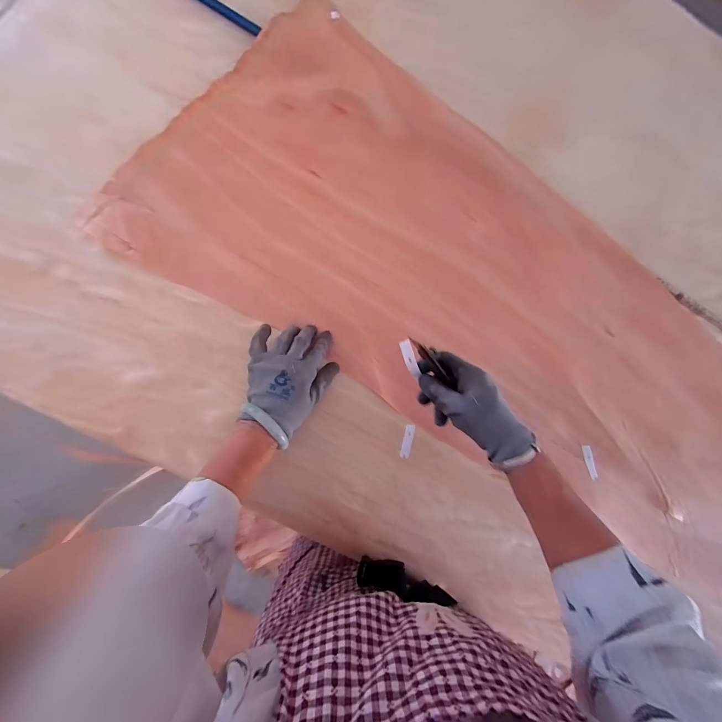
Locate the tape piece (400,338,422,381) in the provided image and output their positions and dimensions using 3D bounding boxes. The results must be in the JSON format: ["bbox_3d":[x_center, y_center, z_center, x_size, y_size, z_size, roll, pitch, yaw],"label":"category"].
[{"bbox_3d":[0.059,-0.002,0.369,0.014,0.004,0.048,-17,96,23],"label":"tape piece"}]

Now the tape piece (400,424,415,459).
[{"bbox_3d":[0.067,0.116,0.443,0.014,0.004,0.049,12,91,6],"label":"tape piece"}]

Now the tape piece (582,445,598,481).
[{"bbox_3d":[0.353,0.156,0.475,0.013,0.004,0.051,-13,85,2],"label":"tape piece"}]

